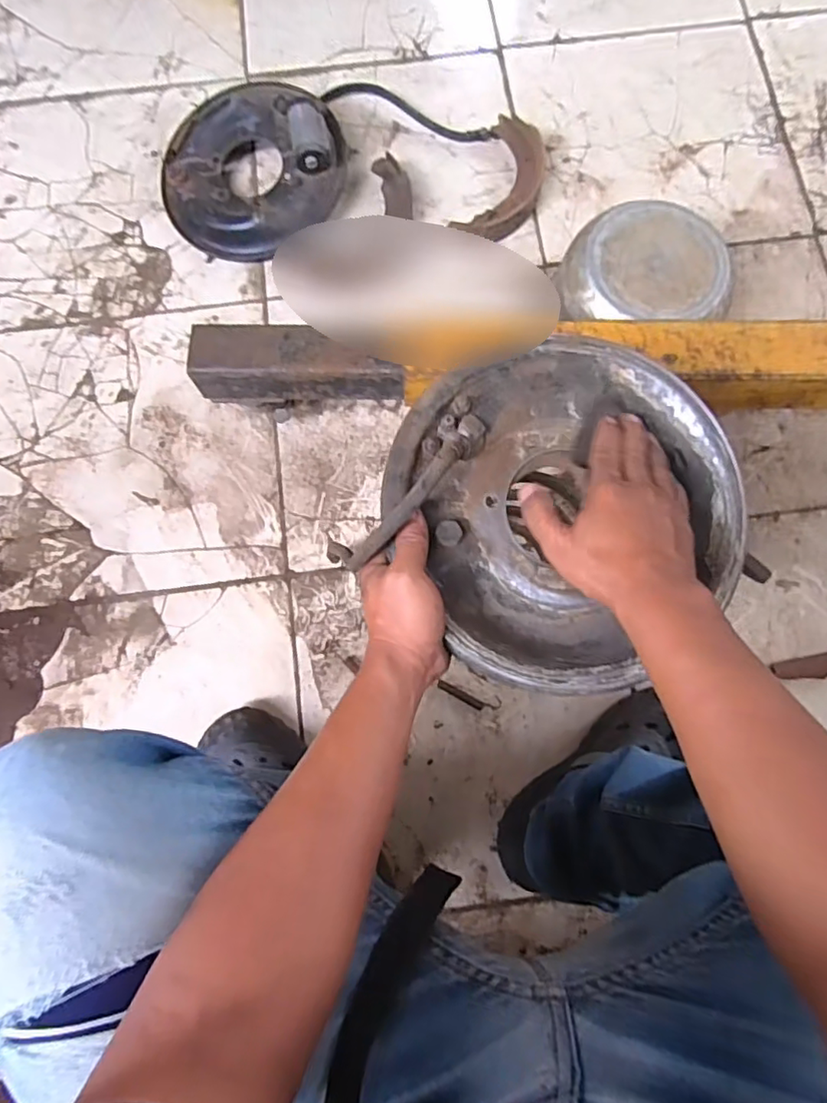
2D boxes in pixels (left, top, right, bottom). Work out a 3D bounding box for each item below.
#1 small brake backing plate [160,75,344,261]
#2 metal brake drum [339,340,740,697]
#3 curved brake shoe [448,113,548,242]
[{"bbox_3d":[-0.234,-0.563,0.849,0.262,0.091,0.244,0,80,1],"label":"small brake backing plate"},{"bbox_3d":[0.112,-0.037,0.433,0.258,0.071,0.259,0,80,1],"label":"metal brake drum"},{"bbox_3d":[0.136,-0.537,0.864,0.096,0.029,0.207,21,81,5],"label":"curved brake shoe"}]

